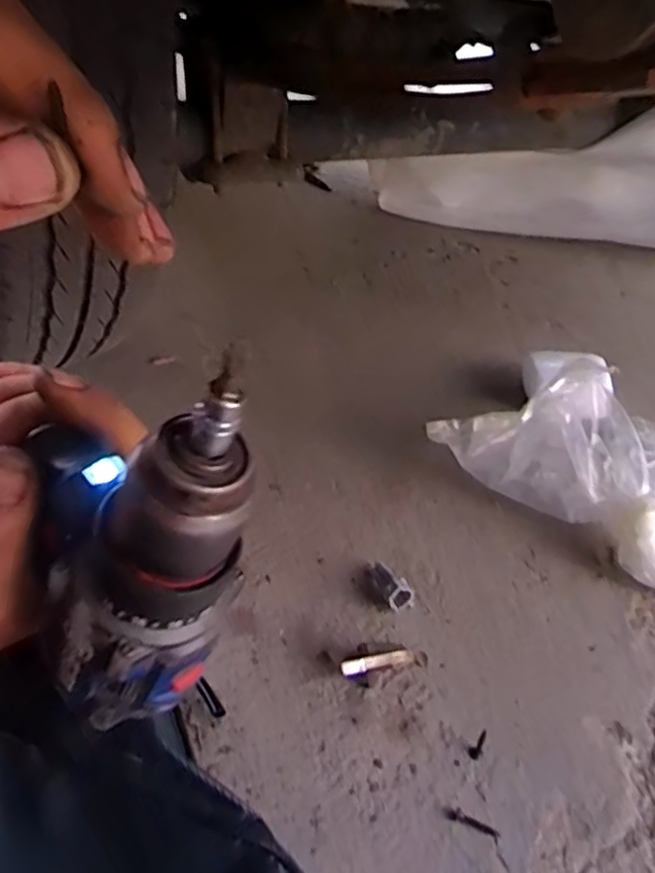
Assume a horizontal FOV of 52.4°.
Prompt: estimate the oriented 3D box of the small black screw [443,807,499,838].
[{"bbox_3d":[0.080,0.214,0.368,0.032,0.004,0.006,26,37,0],"label":"small black screw"}]

